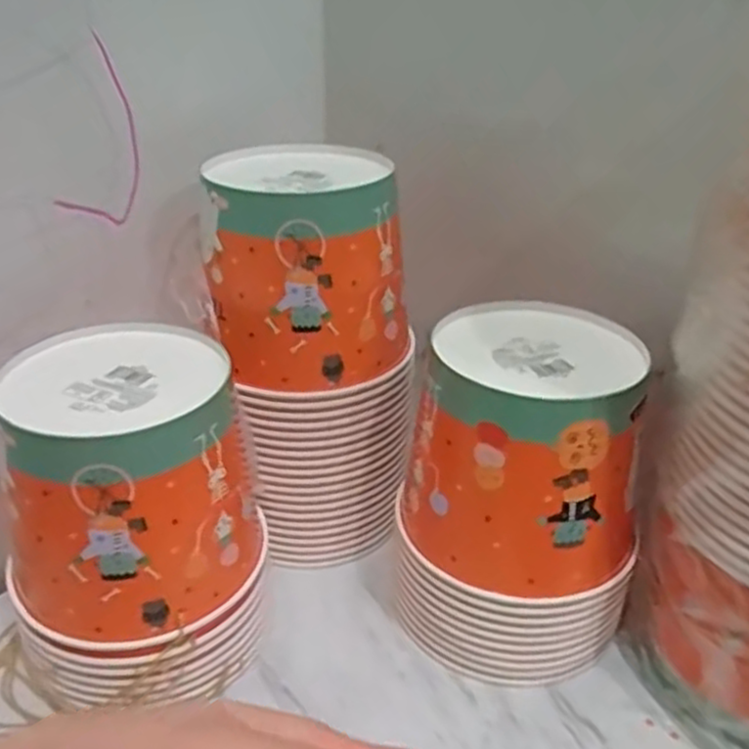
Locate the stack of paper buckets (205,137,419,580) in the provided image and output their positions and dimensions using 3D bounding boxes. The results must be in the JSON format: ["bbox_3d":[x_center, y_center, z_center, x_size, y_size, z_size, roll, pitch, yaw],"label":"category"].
[{"bbox_3d":[-0.050,-0.016,0.561,0.134,0.275,0.132,-4,31,-8],"label":"stack of paper buckets"}]

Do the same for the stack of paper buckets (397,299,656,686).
[{"bbox_3d":[0.099,0.072,0.492,0.148,0.191,0.140,13,32,19],"label":"stack of paper buckets"}]

